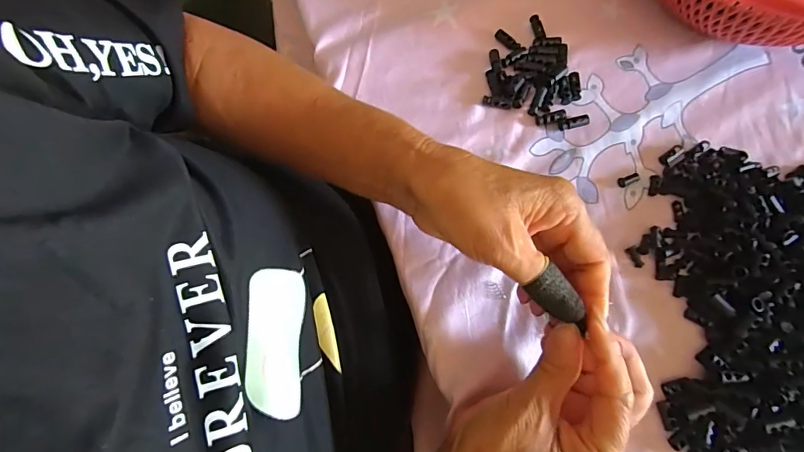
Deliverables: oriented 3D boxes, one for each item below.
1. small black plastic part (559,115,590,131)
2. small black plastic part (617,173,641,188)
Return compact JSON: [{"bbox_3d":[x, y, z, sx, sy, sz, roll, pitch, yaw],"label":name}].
[{"bbox_3d":[0.146,-0.087,0.366,0.026,0.005,0.009,-11,72,-2],"label":"small black plastic part"},{"bbox_3d":[0.182,-0.037,0.347,0.019,0.004,0.008,-17,72,-4],"label":"small black plastic part"}]

